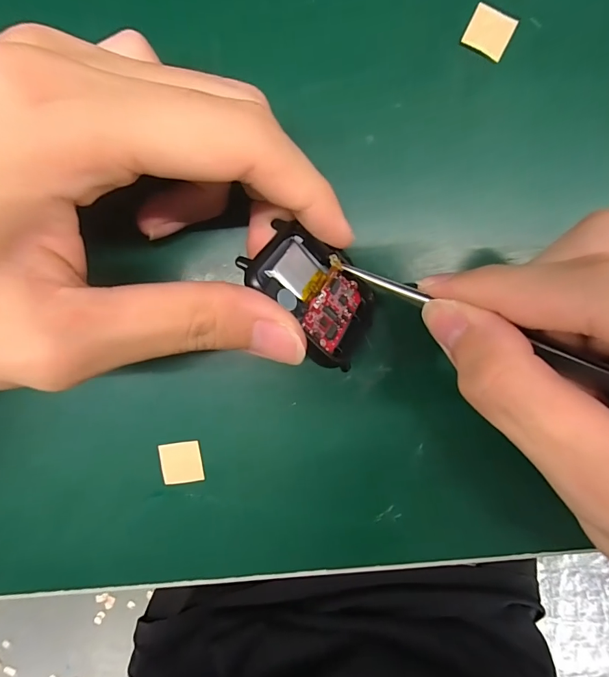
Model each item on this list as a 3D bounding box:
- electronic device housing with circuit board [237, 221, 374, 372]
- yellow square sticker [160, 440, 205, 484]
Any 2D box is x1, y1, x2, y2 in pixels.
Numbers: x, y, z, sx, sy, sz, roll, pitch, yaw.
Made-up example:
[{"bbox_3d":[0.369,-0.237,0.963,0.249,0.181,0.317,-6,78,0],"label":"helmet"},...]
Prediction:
[{"bbox_3d":[0.004,-0.015,0.134,0.047,0.036,0.005,47,141,-16],"label":"electronic device housing with circuit board"},{"bbox_3d":[-0.047,0.047,0.154,0.015,0.004,0.015,-8,90,4],"label":"yellow square sticker"}]

